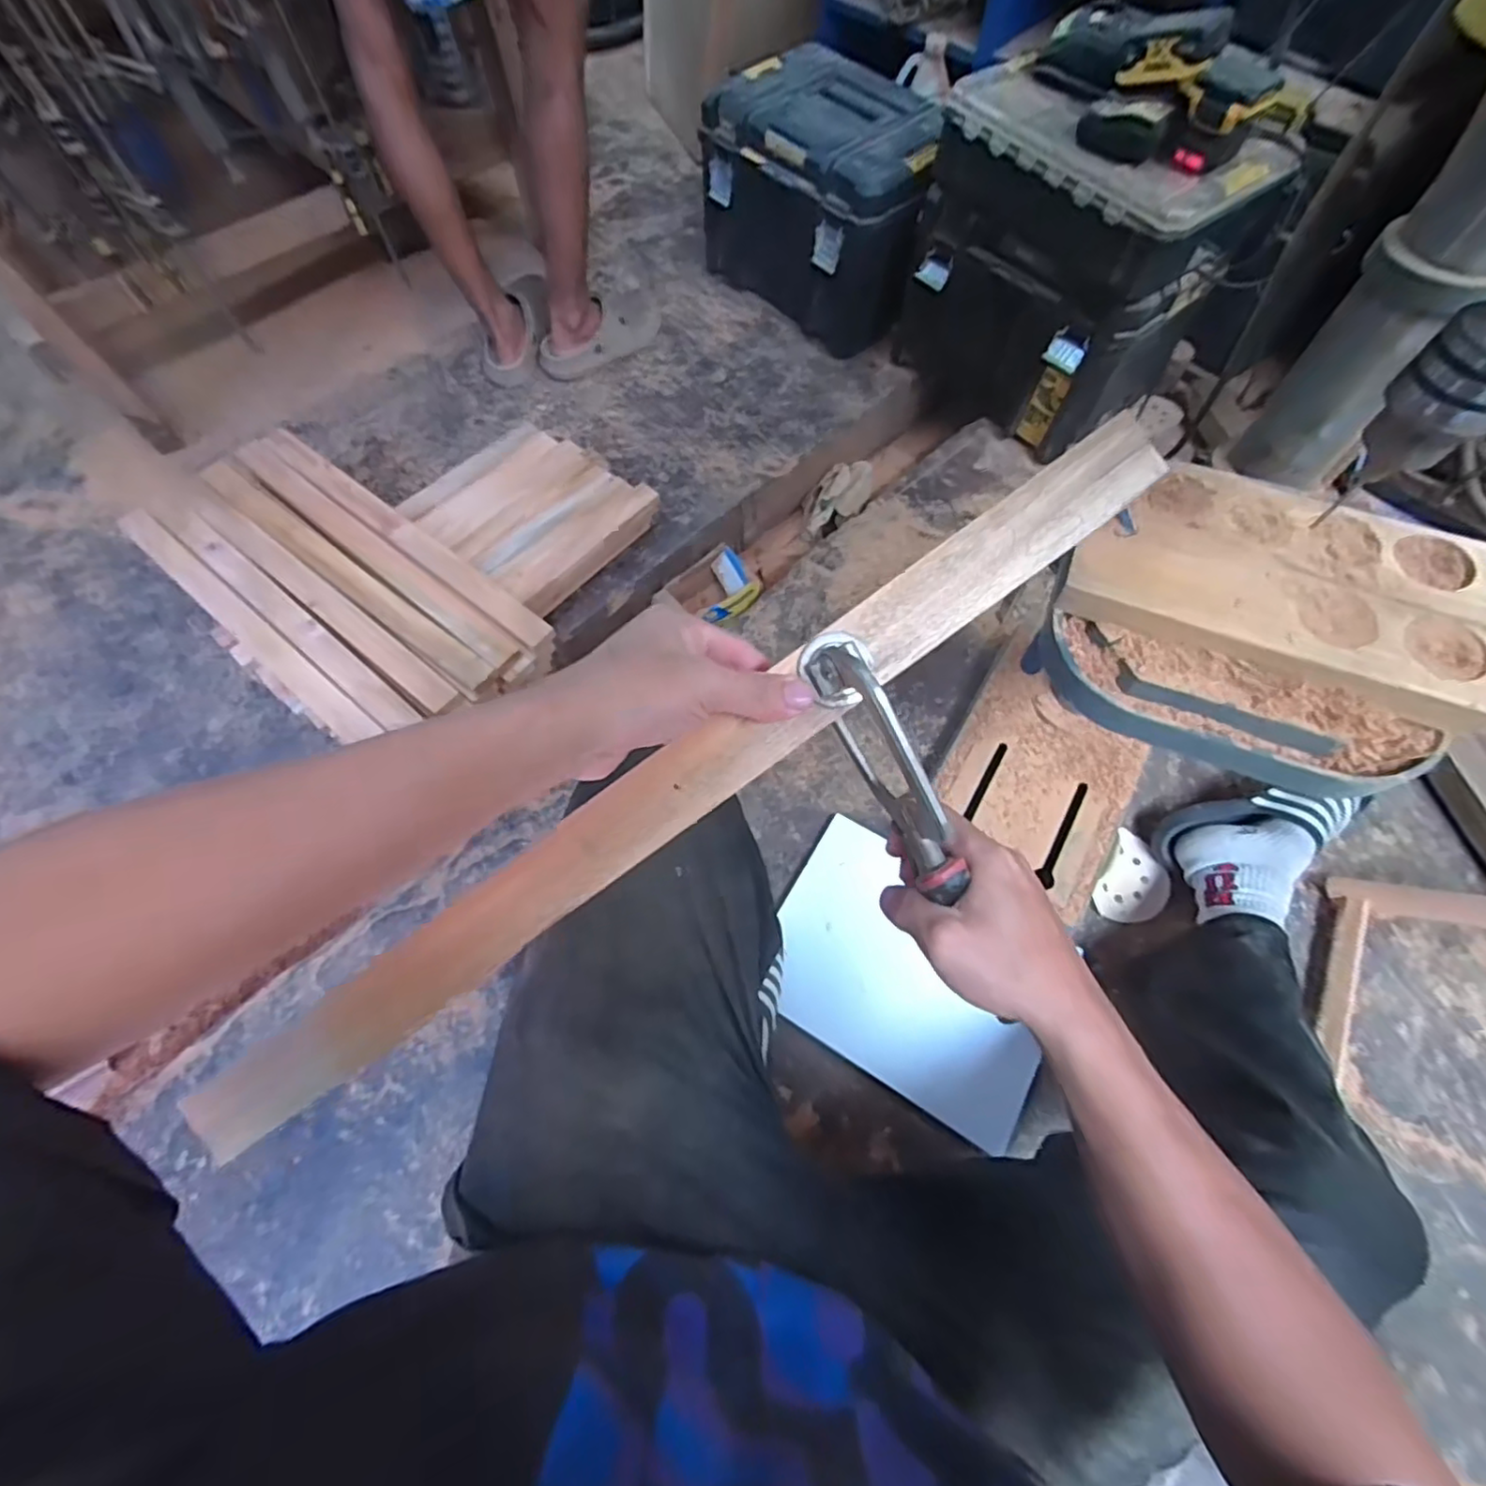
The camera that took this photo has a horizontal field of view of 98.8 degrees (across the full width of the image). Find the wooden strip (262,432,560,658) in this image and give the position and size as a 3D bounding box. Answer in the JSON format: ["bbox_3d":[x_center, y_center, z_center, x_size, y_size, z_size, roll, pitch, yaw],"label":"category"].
[{"bbox_3d":[-0.502,-0.312,0.941,0.635,0.037,0.050,36,70,18],"label":"wooden strip"}]

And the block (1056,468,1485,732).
[{"bbox_3d":[0.368,-0.116,0.442,0.249,0.027,0.150,23,67,13],"label":"block"}]

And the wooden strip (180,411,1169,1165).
[{"bbox_3d":[-0.032,0.025,0.323,0.585,0.013,0.039,-36,97,0],"label":"wooden strip"}]

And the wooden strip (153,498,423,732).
[{"bbox_3d":[-0.646,-0.190,0.883,0.571,0.024,0.041,36,71,18],"label":"wooden strip"}]

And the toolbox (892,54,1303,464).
[{"bbox_3d":[0.554,-0.802,1.080,0.339,0.398,0.412,-33,67,-13],"label":"toolbox"}]

